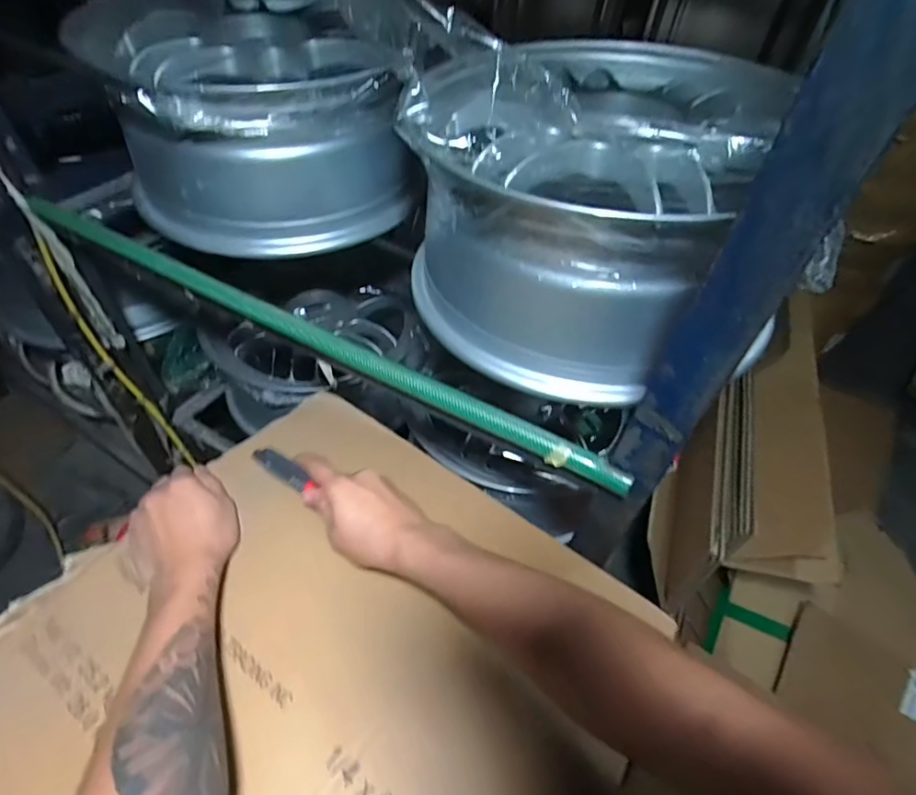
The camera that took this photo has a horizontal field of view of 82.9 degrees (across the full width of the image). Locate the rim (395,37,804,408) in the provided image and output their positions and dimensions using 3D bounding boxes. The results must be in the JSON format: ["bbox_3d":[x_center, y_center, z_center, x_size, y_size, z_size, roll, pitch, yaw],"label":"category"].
[{"bbox_3d":[0.154,-0.204,0.586,0.379,0.229,0.350,-16,53,-17],"label":"rim"}]

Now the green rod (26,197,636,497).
[{"bbox_3d":[-0.210,-0.090,0.611,0.850,0.028,0.022,26,52,17],"label":"green rod"}]

